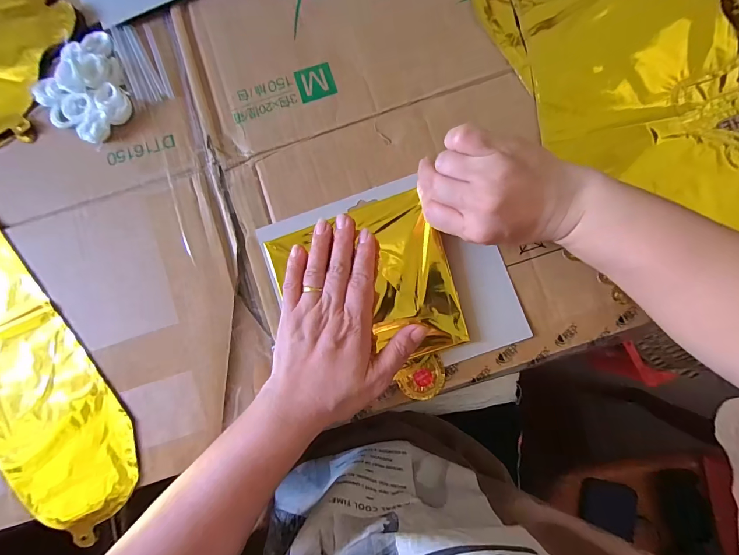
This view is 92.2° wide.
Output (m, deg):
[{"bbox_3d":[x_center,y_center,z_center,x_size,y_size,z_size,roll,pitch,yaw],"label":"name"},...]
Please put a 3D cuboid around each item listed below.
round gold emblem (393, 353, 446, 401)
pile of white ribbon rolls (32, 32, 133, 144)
[{"bbox_3d":[0.044,0.084,0.296,0.038,0.004,0.034,-15,82,1],"label":"round gold emblem"},{"bbox_3d":[-0.253,-0.173,0.321,0.080,0.023,0.087,38,86,7],"label":"pile of white ribbon rolls"}]

